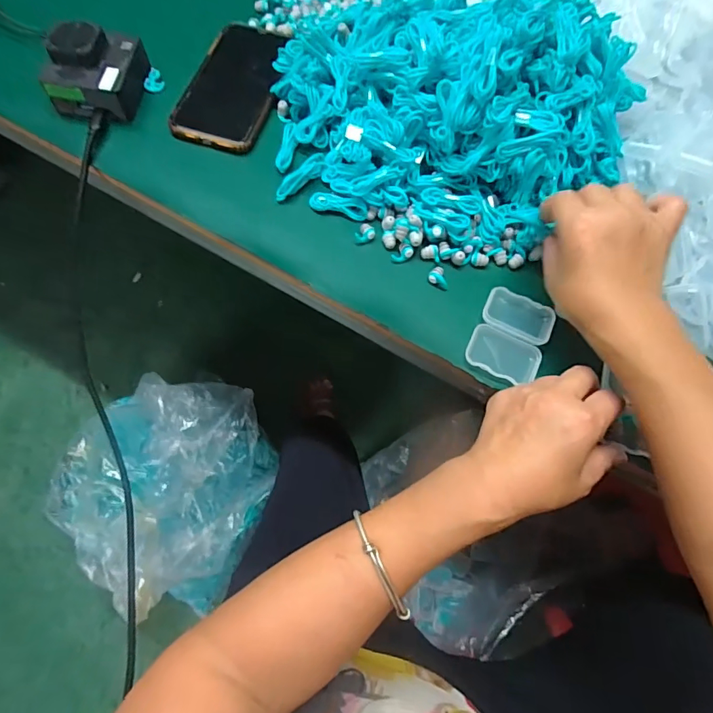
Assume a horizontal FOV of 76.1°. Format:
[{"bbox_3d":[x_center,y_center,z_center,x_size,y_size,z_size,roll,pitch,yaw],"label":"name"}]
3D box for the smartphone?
[{"bbox_3d":[-0.117,-0.268,0.446,0.079,0.010,0.164,16,67,-2],"label":"smartphone"}]

